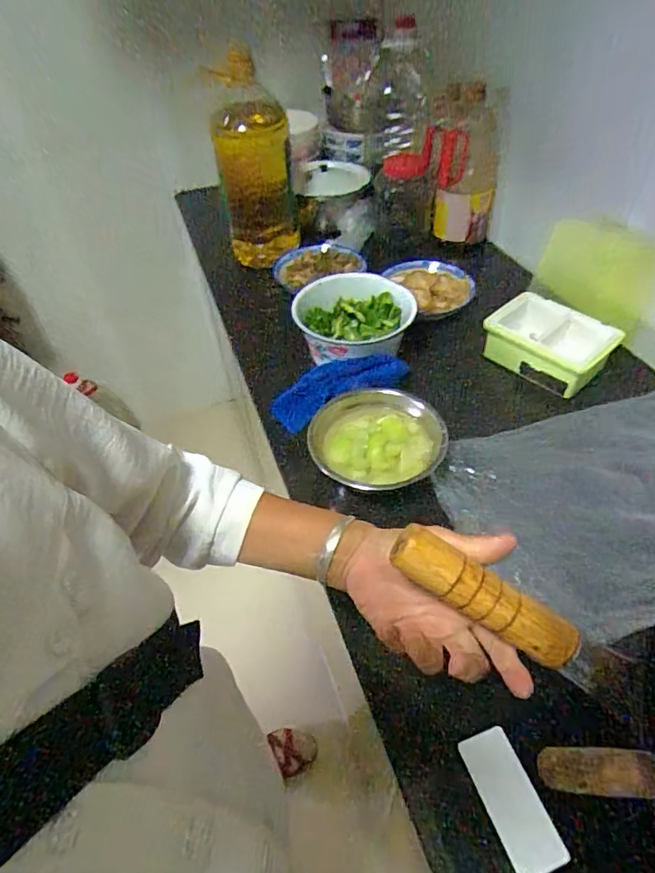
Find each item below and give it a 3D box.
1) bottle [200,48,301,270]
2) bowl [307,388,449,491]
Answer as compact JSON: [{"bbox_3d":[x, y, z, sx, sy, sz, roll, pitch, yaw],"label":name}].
[{"bbox_3d":[-0.136,-0.508,0.961,0.141,0.322,0.132,-10,48,-5],"label":"bottle"},{"bbox_3d":[0.062,0.014,0.643,0.164,0.054,0.160,-2,48,2],"label":"bowl"}]

